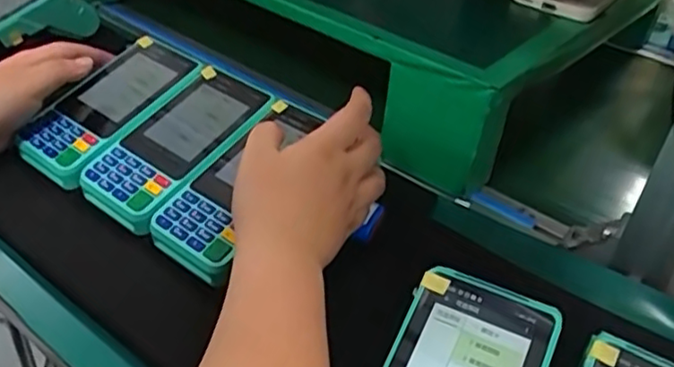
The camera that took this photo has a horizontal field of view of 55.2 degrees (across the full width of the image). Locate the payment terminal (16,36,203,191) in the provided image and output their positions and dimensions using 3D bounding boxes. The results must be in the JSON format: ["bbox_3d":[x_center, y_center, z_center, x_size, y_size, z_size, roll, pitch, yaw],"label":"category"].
[{"bbox_3d":[-0.181,-0.061,0.511,0.070,0.016,0.142,25,59,24],"label":"payment terminal"}]

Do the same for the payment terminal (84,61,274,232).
[{"bbox_3d":[-0.116,-0.029,0.486,0.081,0.058,0.144,23,39,22],"label":"payment terminal"}]

